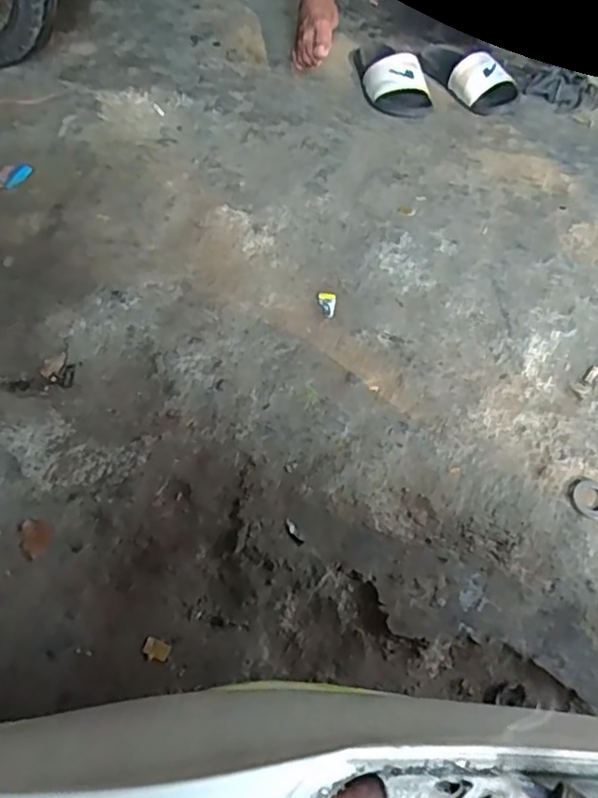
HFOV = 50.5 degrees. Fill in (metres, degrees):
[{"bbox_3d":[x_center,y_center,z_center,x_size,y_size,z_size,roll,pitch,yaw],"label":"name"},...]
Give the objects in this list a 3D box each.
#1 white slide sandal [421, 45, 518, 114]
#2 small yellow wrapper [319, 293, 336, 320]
[{"bbox_3d":[0.305,-0.629,1.193,0.106,0.059,0.248,-25,59,-14],"label":"white slide sandal"},{"bbox_3d":[0.041,-0.135,0.919,0.025,0.005,0.051,-1,57,1],"label":"small yellow wrapper"}]

